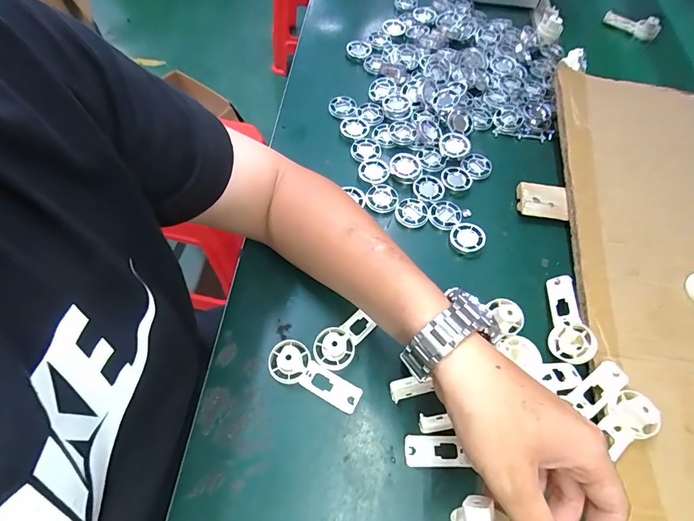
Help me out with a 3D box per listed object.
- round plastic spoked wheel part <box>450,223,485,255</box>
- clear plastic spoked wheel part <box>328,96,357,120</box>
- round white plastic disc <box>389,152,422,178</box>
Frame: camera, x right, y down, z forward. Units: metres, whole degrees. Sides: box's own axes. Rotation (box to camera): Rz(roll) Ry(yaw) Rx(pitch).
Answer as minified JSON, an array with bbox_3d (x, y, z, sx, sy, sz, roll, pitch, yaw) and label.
[{"bbox_3d":[0.140,-0.027,0.431,0.039,0.008,0.036,25,64,11],"label":"round plastic spoked wheel part"},{"bbox_3d":[-0.004,-0.214,0.518,0.041,0.007,0.036,42,83,21],"label":"clear plastic spoked wheel part"},{"bbox_3d":[0.075,-0.122,0.470,0.037,0.008,0.038,1,62,-2],"label":"round white plastic disc"}]

